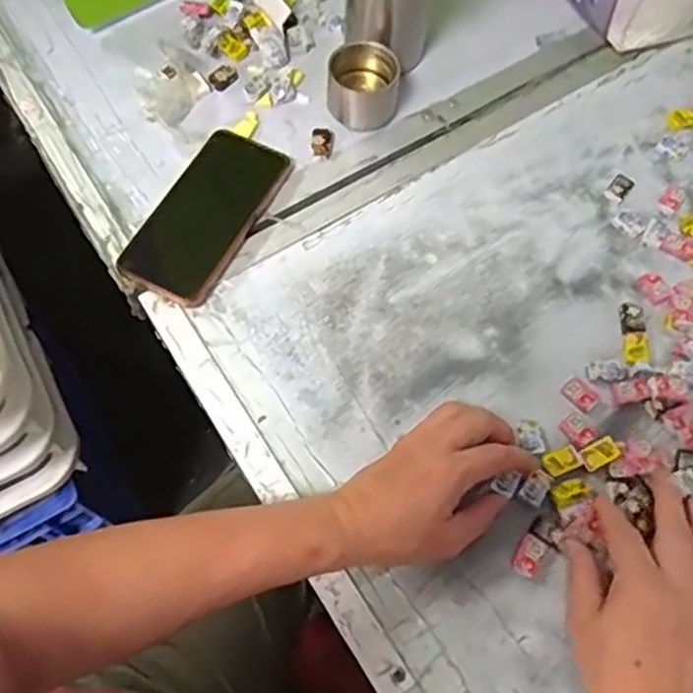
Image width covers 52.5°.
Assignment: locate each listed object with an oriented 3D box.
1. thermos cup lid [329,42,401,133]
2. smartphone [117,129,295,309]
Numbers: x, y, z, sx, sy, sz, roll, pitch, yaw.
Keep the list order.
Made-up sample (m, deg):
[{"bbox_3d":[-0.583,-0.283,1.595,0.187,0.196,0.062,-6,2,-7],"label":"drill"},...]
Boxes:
[{"bbox_3d":[0.016,-0.235,0.634,0.060,0.054,0.053,4,66,0],"label":"thermos cup lid"},{"bbox_3d":[-0.118,-0.112,0.597,0.079,0.011,0.162,27,68,10],"label":"smartphone"}]

